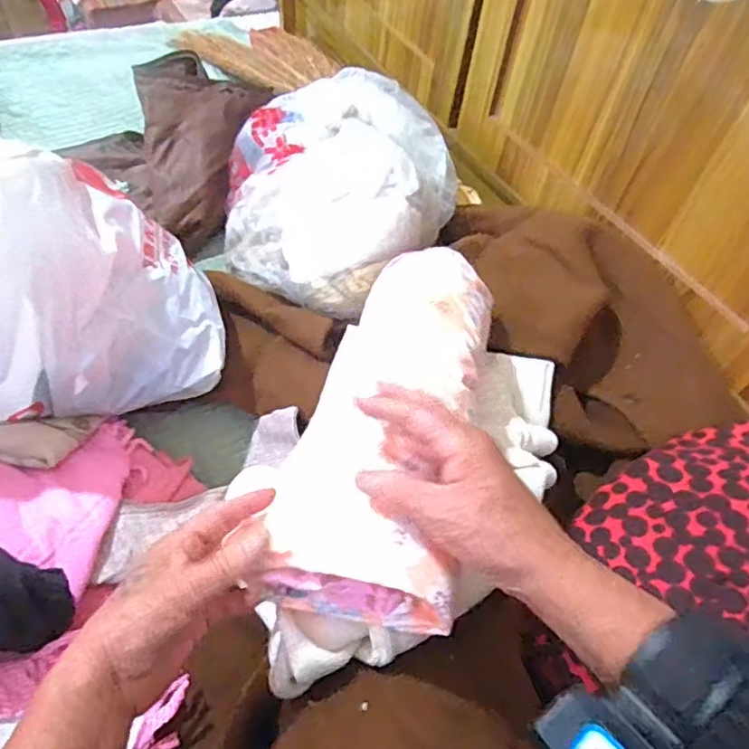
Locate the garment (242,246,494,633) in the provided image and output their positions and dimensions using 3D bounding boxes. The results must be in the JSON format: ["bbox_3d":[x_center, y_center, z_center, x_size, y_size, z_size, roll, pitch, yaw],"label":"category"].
[{"bbox_3d":[0.018,0.015,0.446,0.119,0.057,0.317,14,49,6],"label":"garment"}]

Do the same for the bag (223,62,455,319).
[{"bbox_3d":[-0.037,-0.220,0.688,0.254,0.141,0.281,10,50,2],"label":"bag"}]

